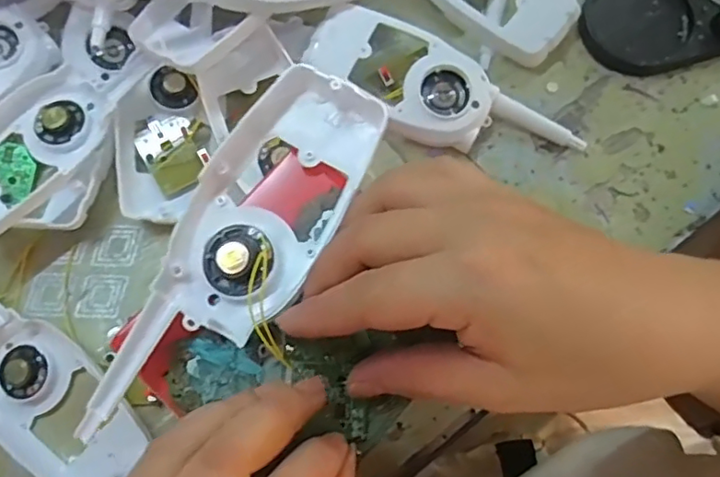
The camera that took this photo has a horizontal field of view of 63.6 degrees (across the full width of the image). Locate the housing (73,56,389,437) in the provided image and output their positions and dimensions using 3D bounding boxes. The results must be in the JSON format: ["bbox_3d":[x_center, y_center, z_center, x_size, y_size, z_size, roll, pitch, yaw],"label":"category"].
[{"bbox_3d":[-0.050,0.005,0.231,0.056,0.017,0.160,31,80,9],"label":"housing"}]

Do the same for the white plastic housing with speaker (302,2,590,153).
[{"bbox_3d":[0.047,-0.082,0.336,0.160,0.026,0.052,25,78,7],"label":"white plastic housing with speaker"}]

